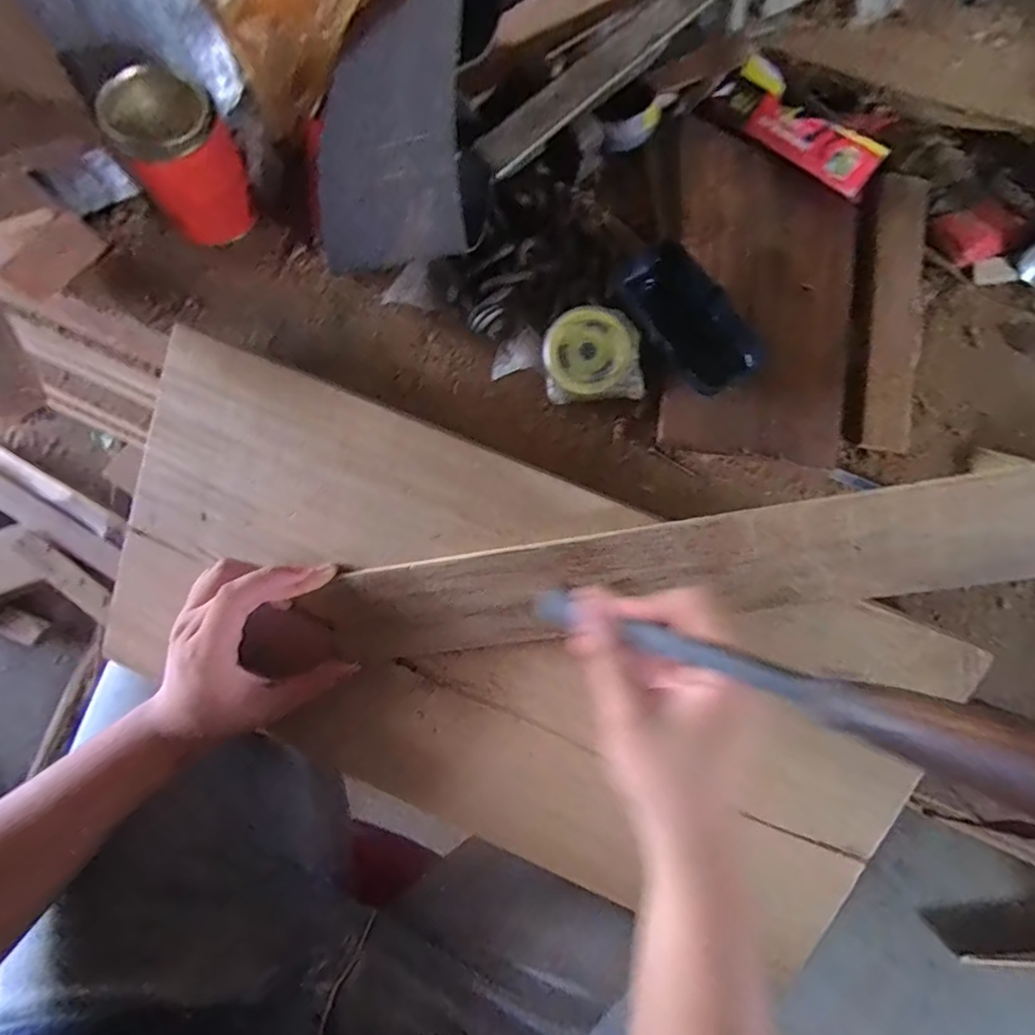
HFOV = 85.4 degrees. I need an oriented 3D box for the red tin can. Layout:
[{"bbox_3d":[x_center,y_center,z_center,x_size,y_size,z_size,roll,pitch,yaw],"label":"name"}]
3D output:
[{"bbox_3d":[-0.240,-0.257,0.407,0.072,0.080,0.069,0,76,-1],"label":"red tin can"}]

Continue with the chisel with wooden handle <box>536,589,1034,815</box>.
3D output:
[{"bbox_3d":[0.112,0.070,0.240,0.022,0.304,0.030,36,74,-35],"label":"chisel with wooden handle"}]

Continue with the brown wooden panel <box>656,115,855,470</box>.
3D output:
[{"bbox_3d":[0.176,-0.166,0.404,0.120,0.024,0.254,9,76,1],"label":"brown wooden panel"}]

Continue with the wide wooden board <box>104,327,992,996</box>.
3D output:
[{"bbox_3d":[-0.025,0.100,0.385,0.542,0.026,0.273,23,104,6],"label":"wide wooden board"}]

